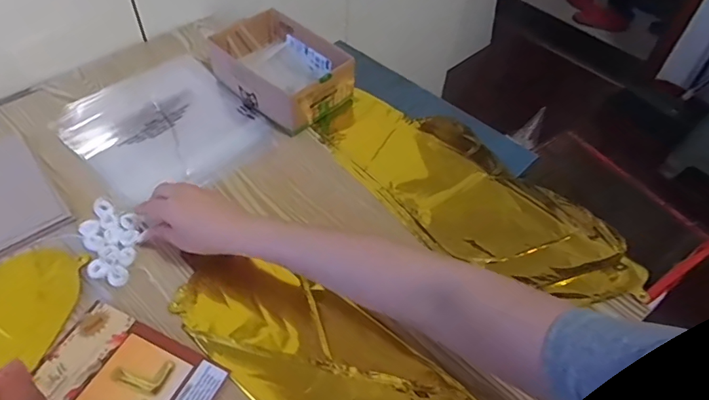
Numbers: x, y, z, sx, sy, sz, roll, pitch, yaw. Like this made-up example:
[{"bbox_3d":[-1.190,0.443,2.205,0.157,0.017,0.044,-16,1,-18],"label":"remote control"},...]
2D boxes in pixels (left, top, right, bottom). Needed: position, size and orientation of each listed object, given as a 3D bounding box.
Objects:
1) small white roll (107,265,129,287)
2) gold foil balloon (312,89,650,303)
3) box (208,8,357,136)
[{"bbox_3d":[-0.247,0.079,0.510,0.020,0.005,0.024,-32,58,-26],"label":"small white roll"},{"bbox_3d":[0.143,-0.020,0.634,0.201,0.027,0.438,-31,57,-35],"label":"gold foil balloon"},{"bbox_3d":[-0.105,-0.188,0.703,0.188,0.071,0.127,36,57,24],"label":"box"}]

